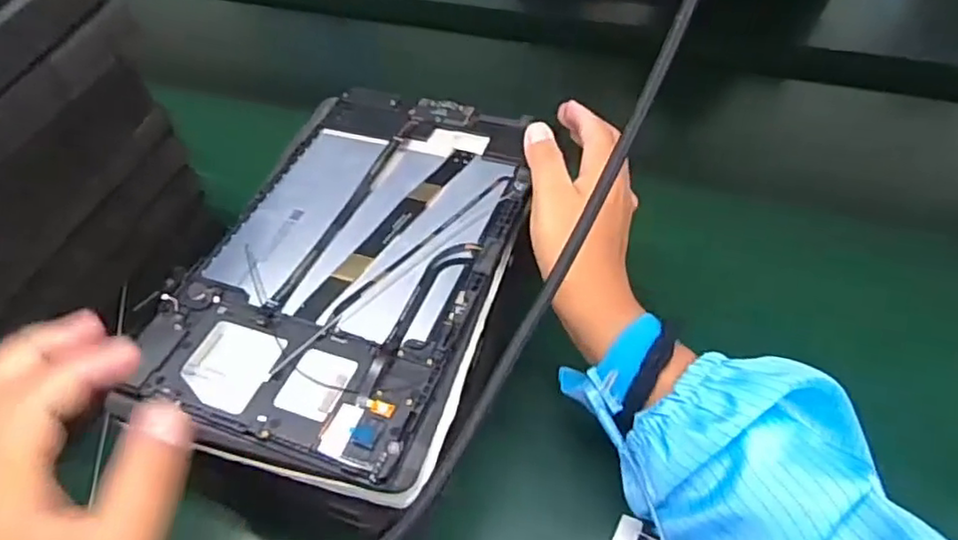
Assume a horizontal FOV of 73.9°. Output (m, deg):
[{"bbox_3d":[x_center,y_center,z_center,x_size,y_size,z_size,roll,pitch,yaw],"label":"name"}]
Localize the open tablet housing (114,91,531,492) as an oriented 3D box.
[{"bbox_3d":[-0.063,-0.015,0.342,0.153,0.006,0.237,12,53,15],"label":"open tablet housing"}]

